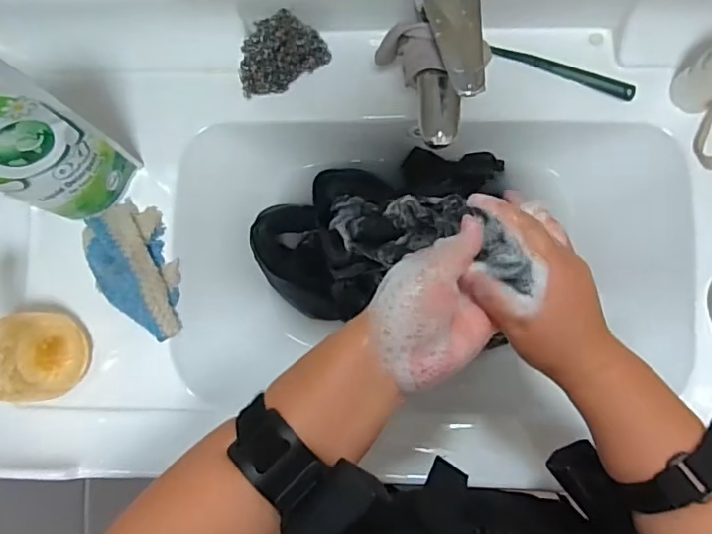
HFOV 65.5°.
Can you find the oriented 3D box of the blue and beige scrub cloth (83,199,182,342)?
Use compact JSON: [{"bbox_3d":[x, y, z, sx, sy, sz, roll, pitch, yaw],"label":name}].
[{"bbox_3d":[-0.211,0.004,0.529,0.069,0.050,0.134,-19,84,1],"label":"blue and beige scrub cloth"}]

